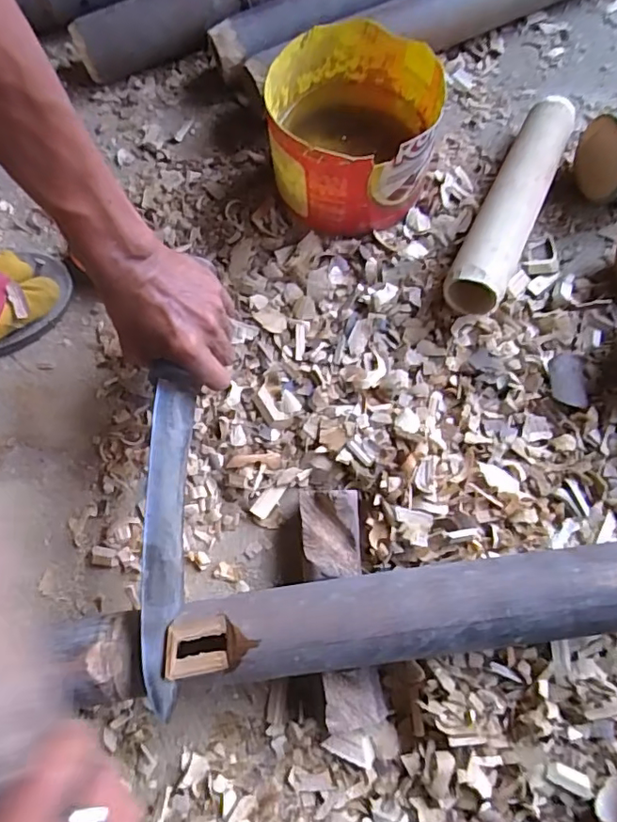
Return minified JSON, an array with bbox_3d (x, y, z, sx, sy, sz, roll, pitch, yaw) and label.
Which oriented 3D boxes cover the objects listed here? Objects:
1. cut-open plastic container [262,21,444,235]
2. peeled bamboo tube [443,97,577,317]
[{"bbox_3d":[0.037,-0.252,0.495,0.143,0.100,0.148,0,73,2],"label":"cut-open plastic container"},{"bbox_3d":[0.184,-0.188,0.493,0.047,0.057,0.230,25,74,8],"label":"peeled bamboo tube"}]

